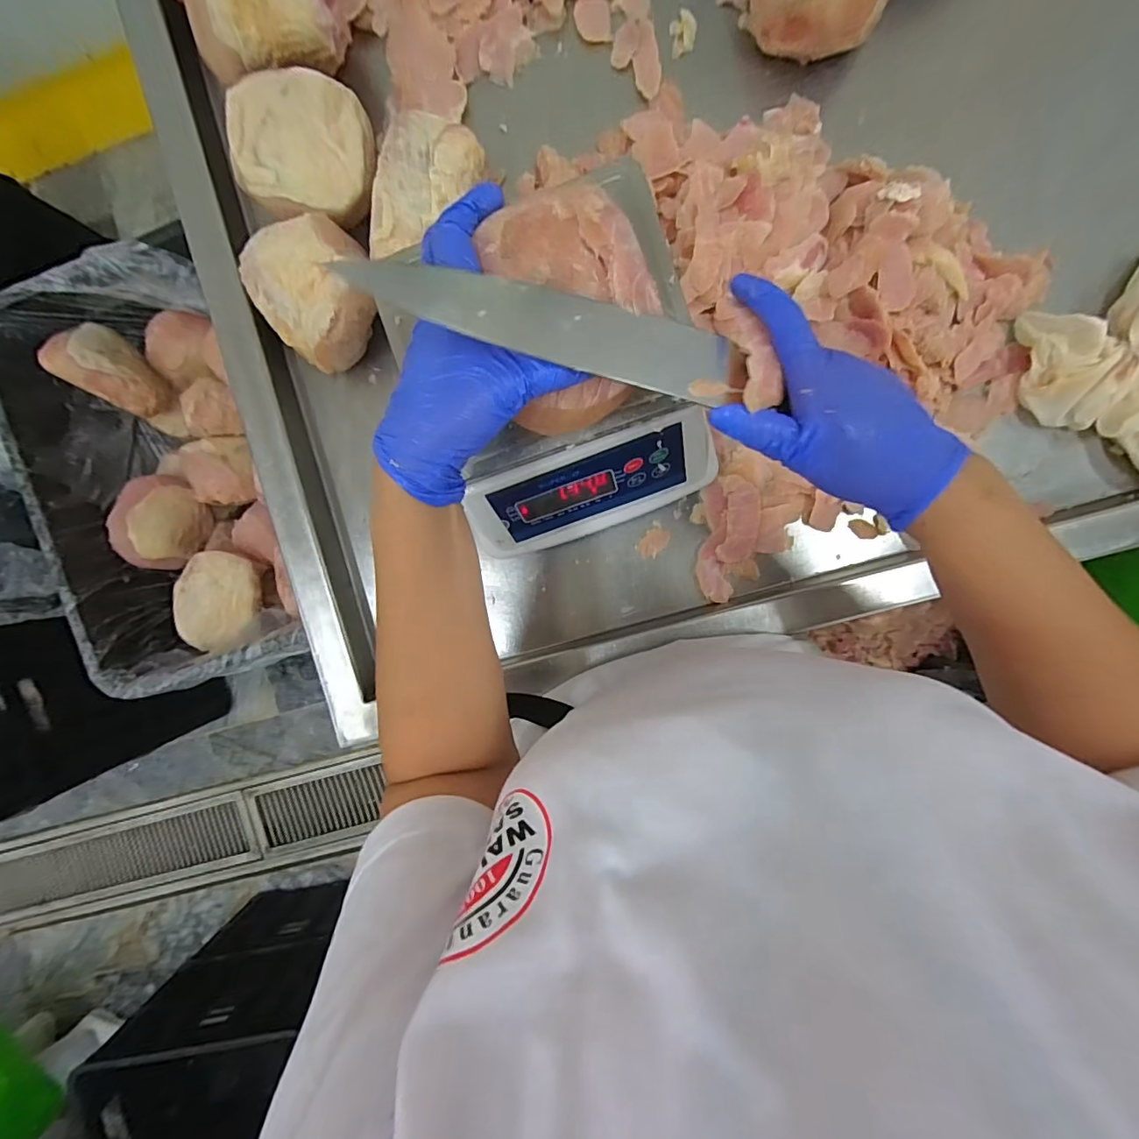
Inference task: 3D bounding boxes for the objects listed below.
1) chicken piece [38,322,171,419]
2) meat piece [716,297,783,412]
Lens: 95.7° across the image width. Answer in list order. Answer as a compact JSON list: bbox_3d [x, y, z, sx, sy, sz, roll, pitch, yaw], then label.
[{"bbox_3d":[-0.633,-0.279,0.714,0.112,0.097,0.079,33,95,2],"label":"chicken piece"},{"bbox_3d":[0.105,-0.128,0.303,0.027,0.014,0.078,-13,69,5],"label":"meat piece"}]

